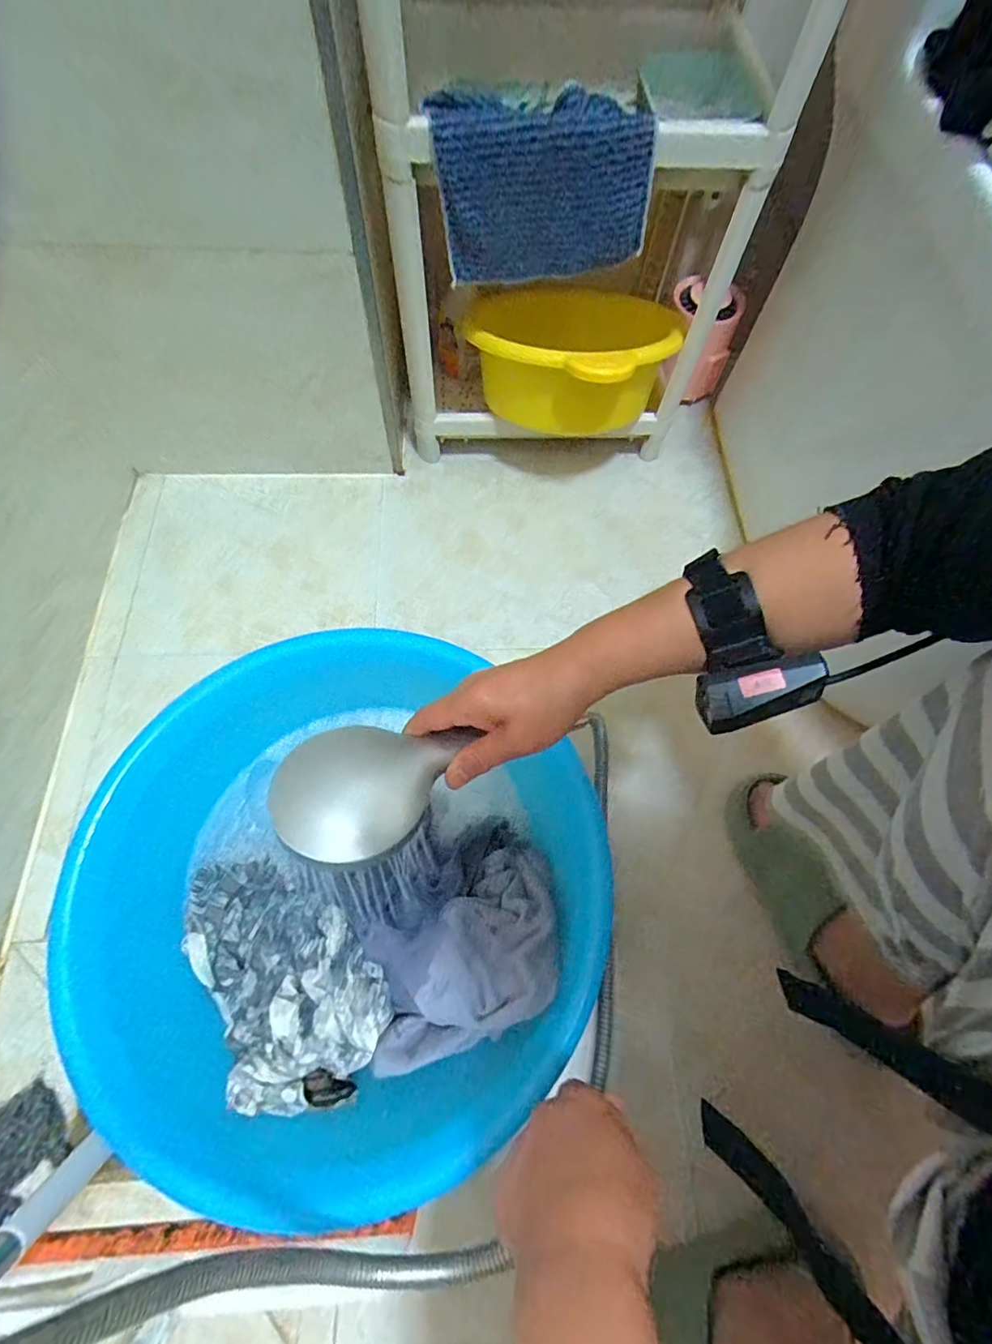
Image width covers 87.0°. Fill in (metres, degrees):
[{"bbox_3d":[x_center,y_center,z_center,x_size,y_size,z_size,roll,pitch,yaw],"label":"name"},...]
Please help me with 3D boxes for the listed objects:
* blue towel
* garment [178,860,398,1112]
[{"bbox_3d":[0.041,-0.446,0.485,0.194,0.122,0.093,3,67,-2],"label":"blue towel"},{"bbox_3d":[-0.182,0.240,0.436,0.123,0.059,0.211,-39,74,-17],"label":"garment"}]

